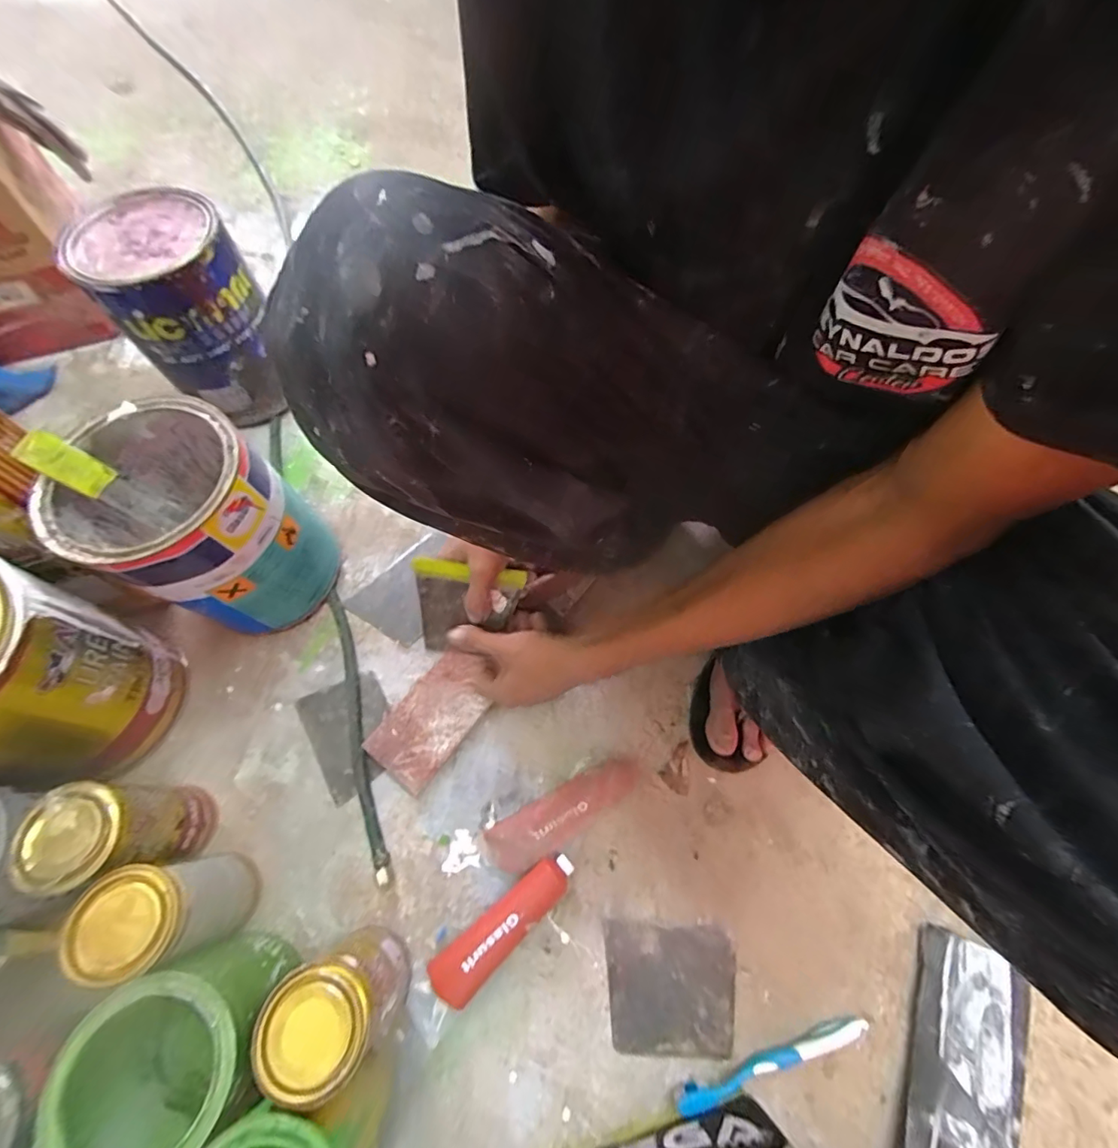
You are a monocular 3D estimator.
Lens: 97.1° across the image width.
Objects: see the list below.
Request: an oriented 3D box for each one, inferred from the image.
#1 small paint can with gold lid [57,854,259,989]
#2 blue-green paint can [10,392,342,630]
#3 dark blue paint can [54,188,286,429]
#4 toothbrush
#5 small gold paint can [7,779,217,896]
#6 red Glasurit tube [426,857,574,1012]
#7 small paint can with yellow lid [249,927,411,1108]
[{"bbox_3d":[-0.306,0.269,0.400,0.068,0.131,0.065,1,65,-3],"label":"small paint can with gold lid"},{"bbox_3d":[-0.351,-0.043,0.502,0.168,0.213,0.164,31,67,11],"label":"blue-green paint can"},{"bbox_3d":[-0.447,-0.312,0.618,0.150,0.209,0.158,1,65,-3],"label":"dark blue paint can"},{"bbox_3d":[0.188,0.422,0.428,0.181,0.017,0.019,-12,66,-9],"label":"toothbrush"},{"bbox_3d":[-0.365,0.218,0.420,0.070,0.139,0.069,-3,65,-5],"label":"small gold paint can"},{"bbox_3d":[-0.048,0.322,0.453,0.150,0.028,0.043,-36,72,-18],"label":"red Glasurit tube"},{"bbox_3d":[-0.163,0.324,0.379,0.066,0.138,0.068,1,65,-3],"label":"small paint can with yellow lid"}]

